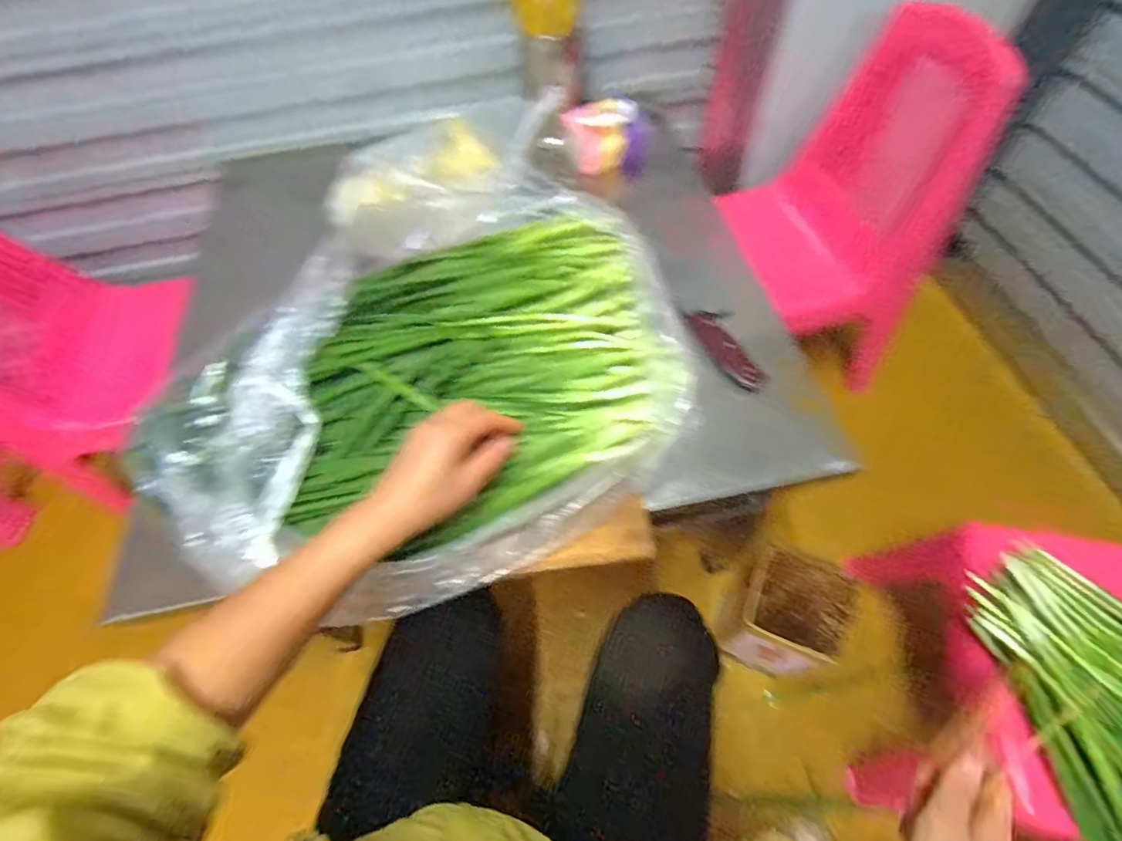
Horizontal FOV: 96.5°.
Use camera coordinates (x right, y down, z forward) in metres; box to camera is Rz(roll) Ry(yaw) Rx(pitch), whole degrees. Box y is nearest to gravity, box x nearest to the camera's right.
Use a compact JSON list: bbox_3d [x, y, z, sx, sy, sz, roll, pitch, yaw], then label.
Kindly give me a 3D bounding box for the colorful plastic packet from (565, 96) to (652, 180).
[{"bbox_3d":[0.076,-0.442,0.786,0.126,0.082,0.073,-4,60,1],"label":"colorful plastic packet"}]

